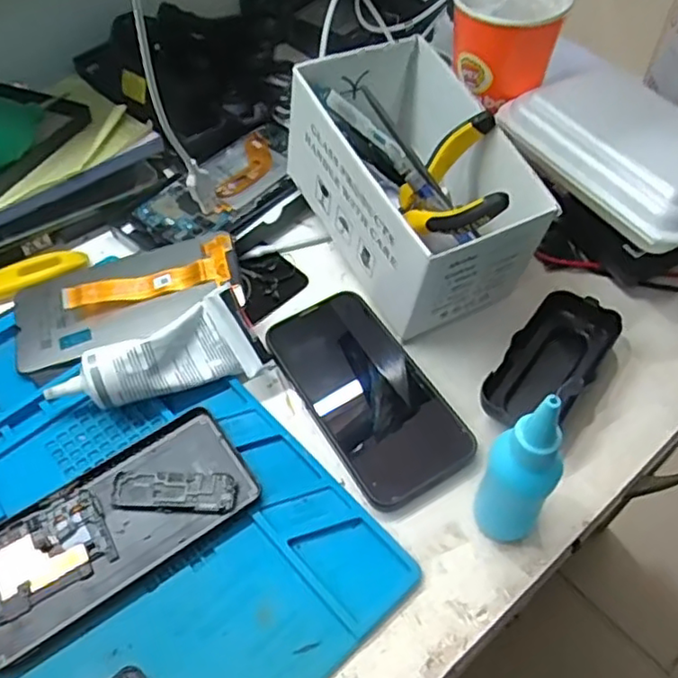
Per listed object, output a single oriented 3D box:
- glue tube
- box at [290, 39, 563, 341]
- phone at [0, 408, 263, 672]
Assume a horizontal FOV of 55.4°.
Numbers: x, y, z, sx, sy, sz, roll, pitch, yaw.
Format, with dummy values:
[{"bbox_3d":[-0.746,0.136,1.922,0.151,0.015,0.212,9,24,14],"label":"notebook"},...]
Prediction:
[{"bbox_3d":[-0.109,0.011,0.407,0.111,0.042,0.046,-14,58,-8],"label":"glue tube"},{"bbox_3d":[0.049,-0.106,0.447,0.104,0.097,0.177,-24,60,-14],"label":"box"},{"bbox_3d":[-0.130,0.105,0.366,0.160,0.005,0.074,-32,62,-18],"label":"phone"}]

